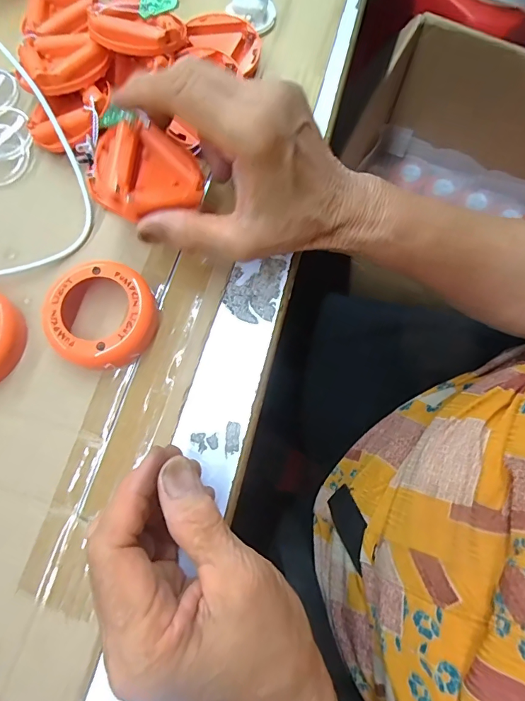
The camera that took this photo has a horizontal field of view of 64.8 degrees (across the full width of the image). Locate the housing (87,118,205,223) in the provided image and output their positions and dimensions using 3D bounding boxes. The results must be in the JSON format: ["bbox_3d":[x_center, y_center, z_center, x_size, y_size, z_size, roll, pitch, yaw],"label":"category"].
[{"bbox_3d":[-0.069,-0.105,0.253,0.062,0.020,0.060,14,73,-21],"label":"housing"}]

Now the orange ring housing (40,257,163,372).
[{"bbox_3d":[-0.100,-0.021,0.259,0.066,0.021,0.067,0,73,-1],"label":"orange ring housing"}]

